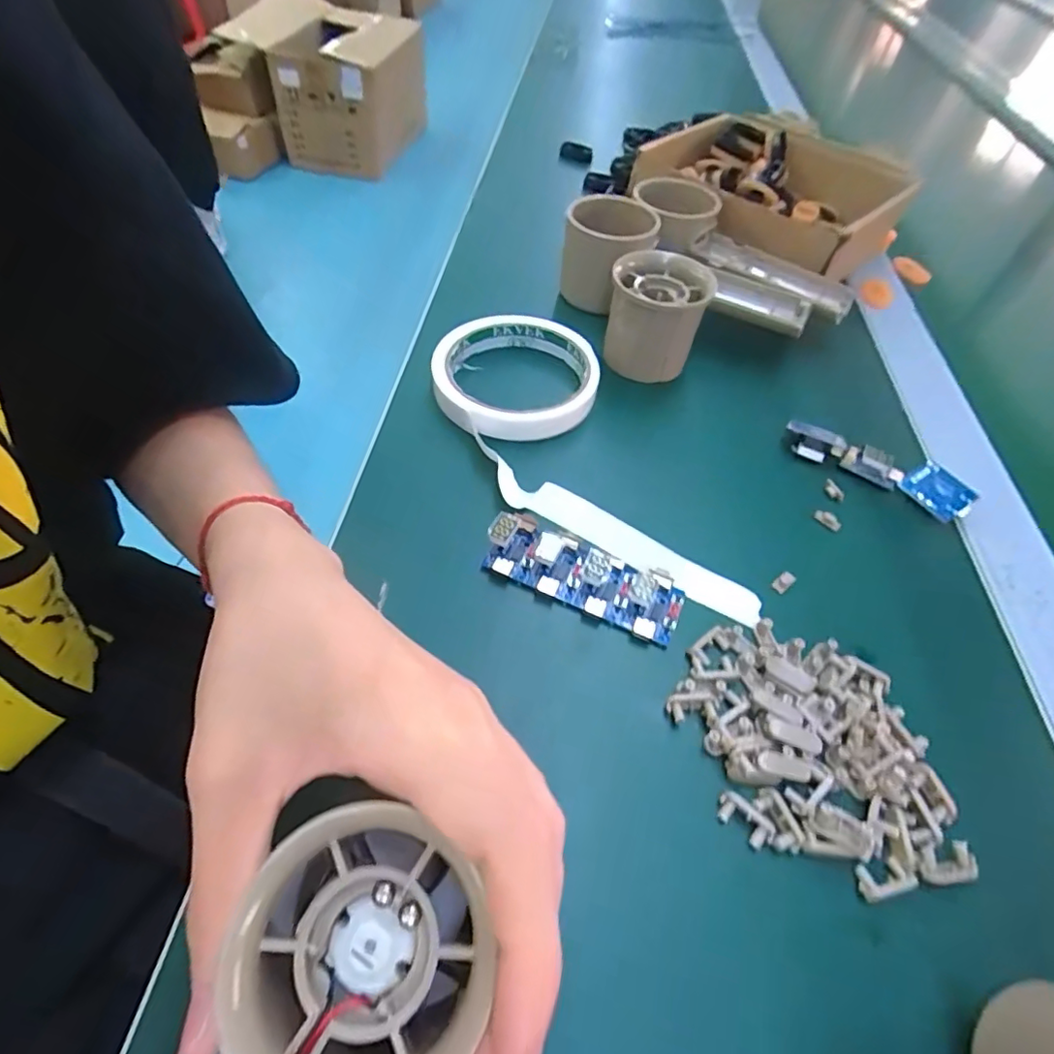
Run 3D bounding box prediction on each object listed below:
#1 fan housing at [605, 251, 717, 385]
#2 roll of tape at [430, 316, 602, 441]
[{"bbox_3d":[0.074,-0.121,0.323,0.052,0.048,0.058,23,55,12],"label":"fan housing"},{"bbox_3d":[-0.006,-0.086,0.316,0.088,0.020,0.092,2,54,-3],"label":"roll of tape"}]

